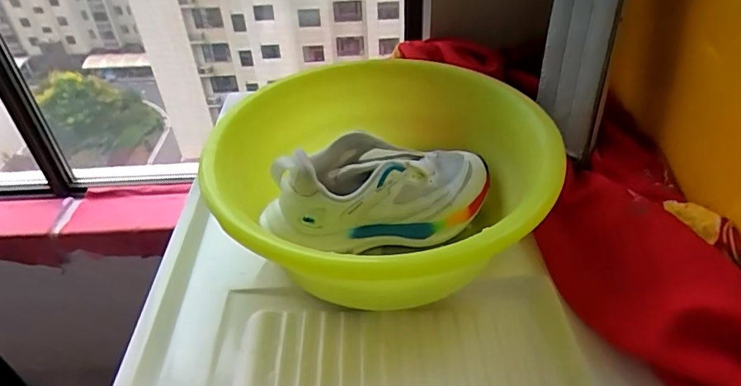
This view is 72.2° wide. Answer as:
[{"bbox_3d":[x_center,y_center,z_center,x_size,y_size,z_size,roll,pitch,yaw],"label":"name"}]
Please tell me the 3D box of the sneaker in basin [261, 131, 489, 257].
[{"bbox_3d":[0.021,-0.009,0.605,0.287,0.105,0.106,-5,36,-30],"label":"sneaker in basin"}]

